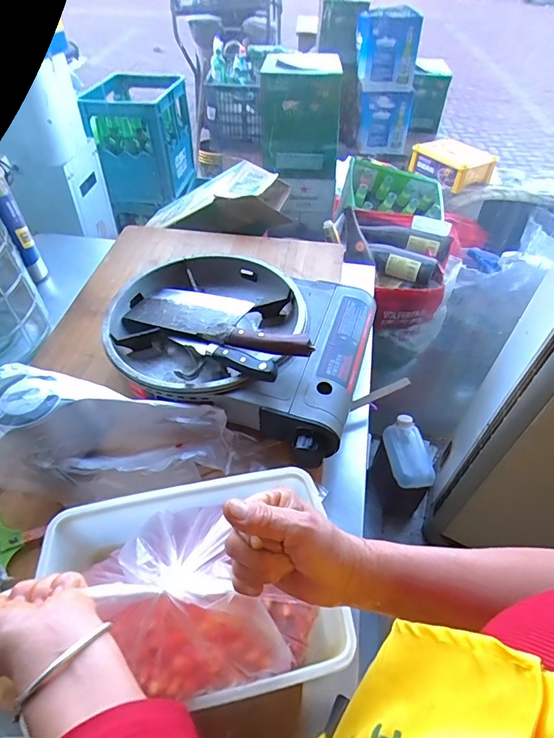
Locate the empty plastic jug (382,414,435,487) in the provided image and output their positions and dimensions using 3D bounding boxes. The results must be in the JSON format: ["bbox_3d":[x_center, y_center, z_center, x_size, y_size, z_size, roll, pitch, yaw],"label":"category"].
[{"bbox_3d":[0.395,0.253,1.307,0.125,0.102,0.206,0,49,-2],"label":"empty plastic jug"}]

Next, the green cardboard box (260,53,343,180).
[{"bbox_3d":[0.063,-0.668,1.188,0.208,0.280,0.152,3,49,0],"label":"green cardboard box"}]

